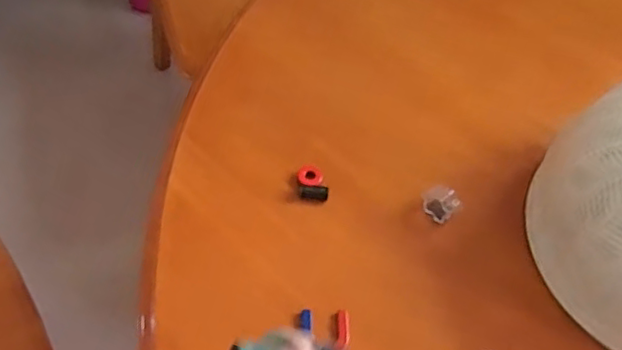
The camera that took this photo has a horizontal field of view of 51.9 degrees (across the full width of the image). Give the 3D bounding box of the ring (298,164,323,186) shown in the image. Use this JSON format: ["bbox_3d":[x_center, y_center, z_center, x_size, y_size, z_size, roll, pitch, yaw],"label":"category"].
[{"bbox_3d":[0.000,-0.001,0.562,0.021,0.004,0.021,3,55,-4],"label":"ring"}]

